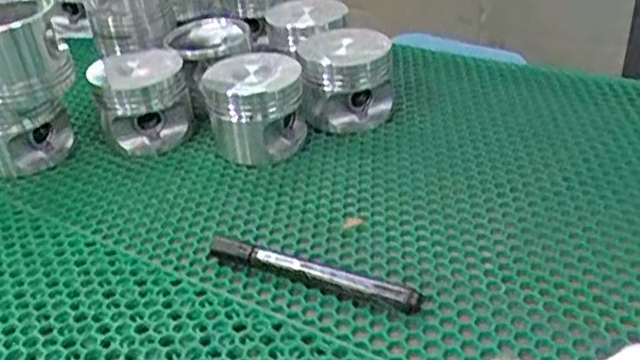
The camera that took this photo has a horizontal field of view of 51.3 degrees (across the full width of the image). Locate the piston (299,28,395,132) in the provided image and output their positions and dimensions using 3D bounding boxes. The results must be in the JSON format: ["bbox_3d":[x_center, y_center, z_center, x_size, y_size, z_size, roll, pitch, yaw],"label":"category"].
[{"bbox_3d":[0.025,-0.096,0.600,0.079,0.075,0.088,0,35,7],"label":"piston"}]

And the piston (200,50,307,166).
[{"bbox_3d":[-0.056,-0.067,0.569,0.080,0.069,0.082,-8,35,-5],"label":"piston"}]

